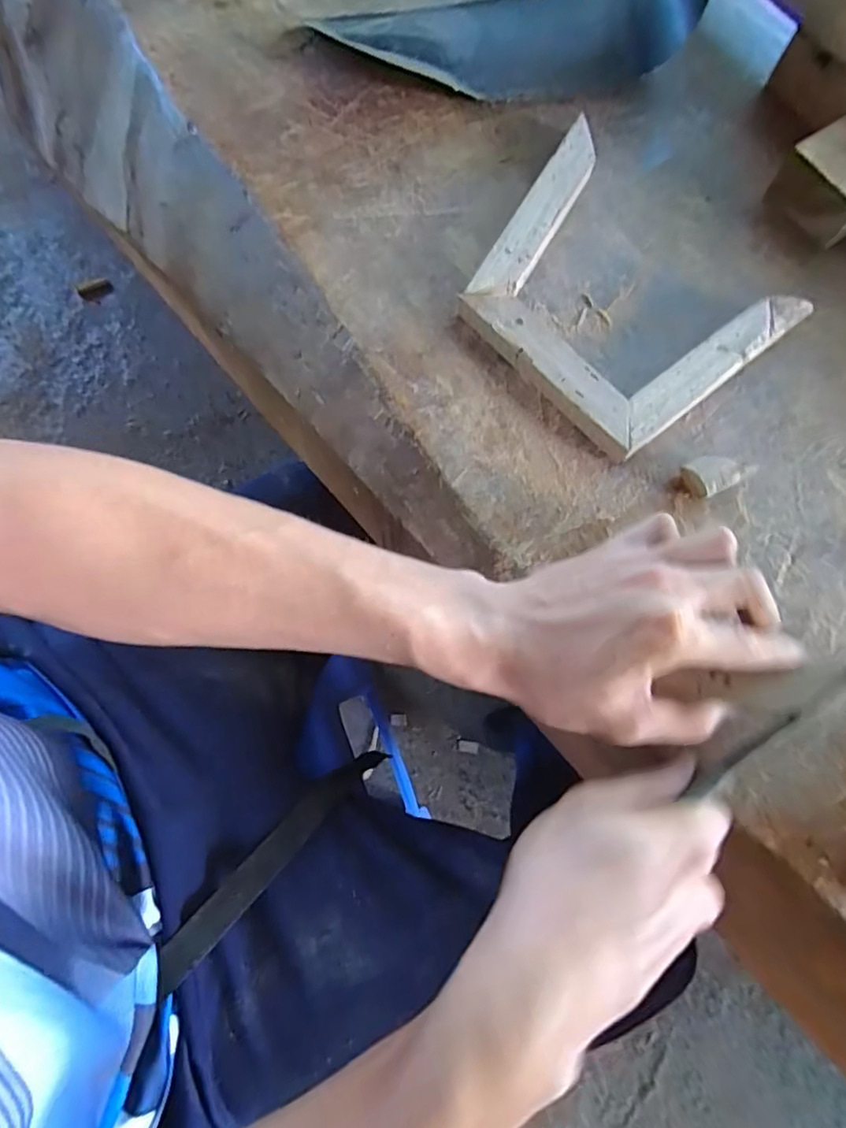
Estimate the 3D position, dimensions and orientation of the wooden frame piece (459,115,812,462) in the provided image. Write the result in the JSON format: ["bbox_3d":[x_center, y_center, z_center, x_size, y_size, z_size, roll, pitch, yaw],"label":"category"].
[{"bbox_3d":[0.114,-0.166,0.343,0.183,0.022,0.153,43,81,9],"label":"wooden frame piece"}]

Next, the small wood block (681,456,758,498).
[{"bbox_3d":[0.170,-0.053,0.318,0.033,0.022,0.022,-25,79,-6],"label":"small wood block"}]

